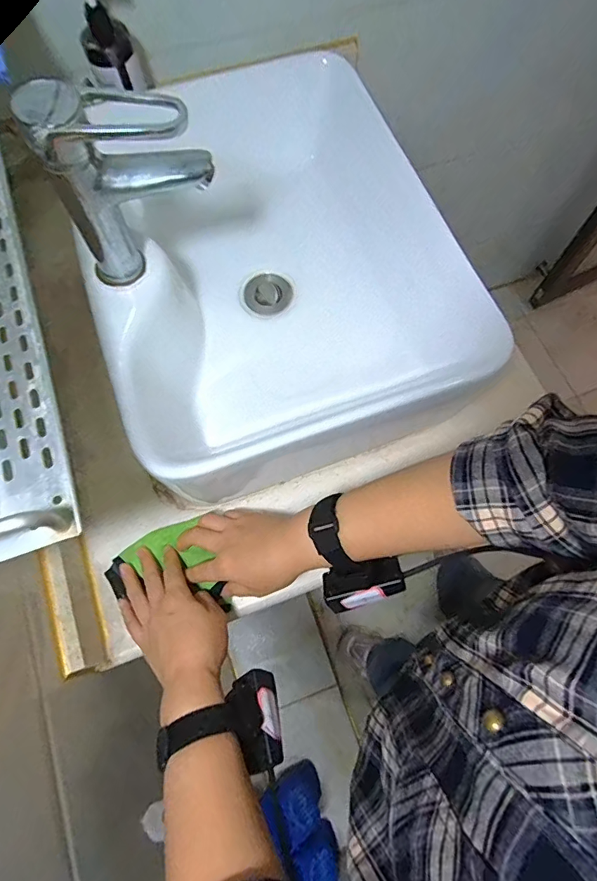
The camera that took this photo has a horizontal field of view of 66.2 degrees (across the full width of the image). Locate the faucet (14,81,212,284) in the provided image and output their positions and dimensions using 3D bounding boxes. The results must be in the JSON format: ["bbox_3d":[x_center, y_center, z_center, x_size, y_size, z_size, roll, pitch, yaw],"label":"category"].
[{"bbox_3d":[-0.132,-0.204,0.378,0.125,0.163,0.051,-13,62,-4],"label":"faucet"}]

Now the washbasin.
[{"bbox_3d":[-0.038,-0.197,0.520,0.354,0.164,0.443,-20,62,-7],"label":"washbasin"}]

